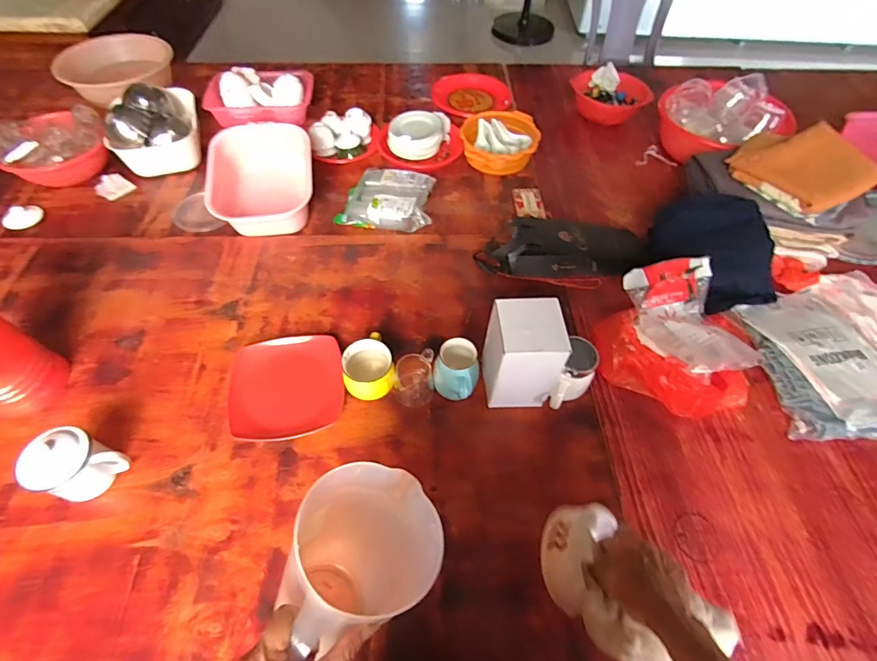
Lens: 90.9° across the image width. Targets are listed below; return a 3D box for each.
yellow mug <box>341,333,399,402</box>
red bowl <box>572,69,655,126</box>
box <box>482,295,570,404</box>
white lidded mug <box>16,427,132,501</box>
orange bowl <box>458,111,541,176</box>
[{"bbox_3d":[-0.131,0.072,0.803,0.097,0.080,0.106,0,56,0],"label":"yellow mug"},{"bbox_3d":[0.533,-0.749,1.369,0.183,0.083,0.219,-16,58,-12],"label":"red bowl"},{"bbox_3d":[0.147,0.052,0.749,0.114,0.199,0.121,-6,56,-4],"label":"box"},{"bbox_3d":[-0.563,0.216,0.680,0.092,0.119,0.094,1,56,-1],"label":"white lidded mug"},{"bbox_3d":[0.172,-0.546,1.243,0.213,0.085,0.209,0,56,0],"label":"orange bowl"}]

